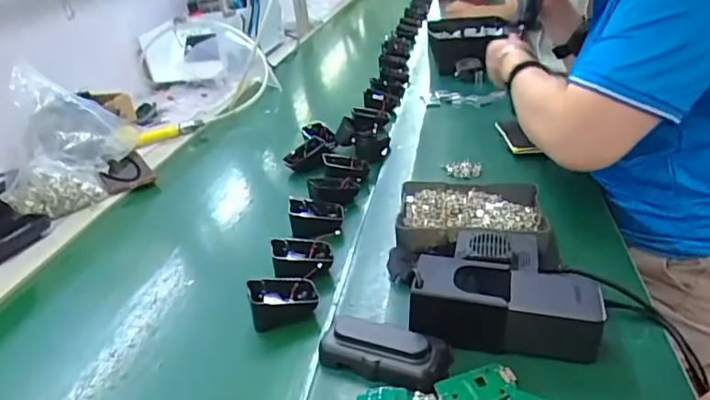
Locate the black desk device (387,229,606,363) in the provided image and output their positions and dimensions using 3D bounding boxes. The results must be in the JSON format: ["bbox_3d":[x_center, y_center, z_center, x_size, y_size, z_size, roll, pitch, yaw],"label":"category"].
[{"bbox_3d":[0.133,0.075,0.497,0.164,0.055,0.133,2,28,14],"label":"black desk device"}]

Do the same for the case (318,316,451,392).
[{"bbox_3d":[0.024,0.126,0.455,0.105,0.024,0.047,8,30,24],"label":"case"}]

